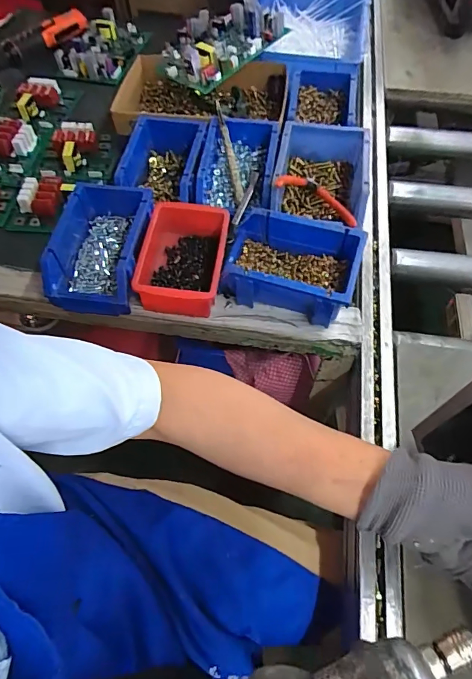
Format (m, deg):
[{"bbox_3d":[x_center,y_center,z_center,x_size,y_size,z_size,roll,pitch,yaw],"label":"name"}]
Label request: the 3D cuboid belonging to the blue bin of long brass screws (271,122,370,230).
[{"bbox_3d":[0.114,-0.210,0.580,0.126,0.071,0.191,10,62,6],"label":"blue bin of long brass screws"}]

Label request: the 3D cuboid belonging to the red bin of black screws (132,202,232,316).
[{"bbox_3d":[-0.068,-0.102,0.529,0.106,0.058,0.144,7,61,5],"label":"red bin of black screws"}]

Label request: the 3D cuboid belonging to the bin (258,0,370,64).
[{"bbox_3d":[0.145,-0.570,0.779,0.210,0.065,0.302,5,61,4],"label":"bin"}]

